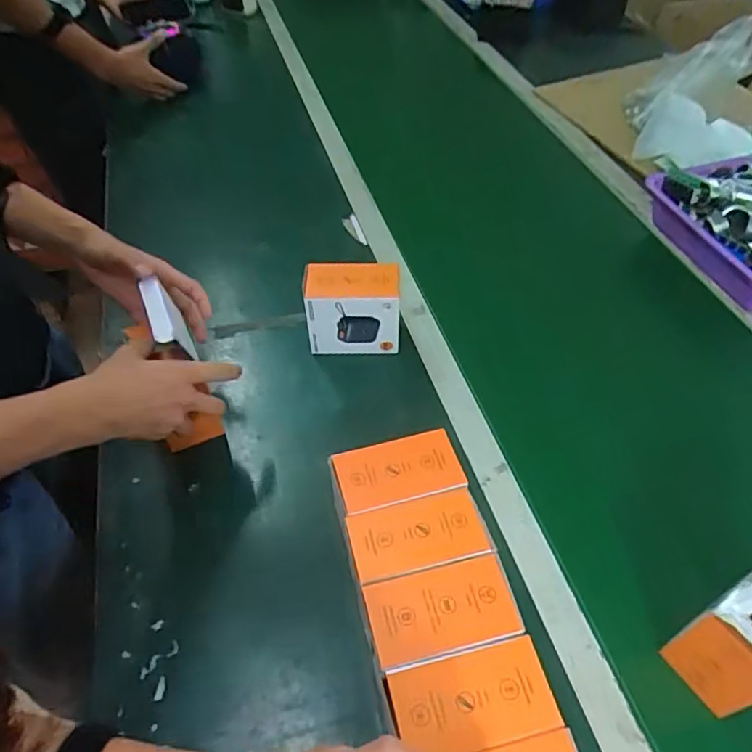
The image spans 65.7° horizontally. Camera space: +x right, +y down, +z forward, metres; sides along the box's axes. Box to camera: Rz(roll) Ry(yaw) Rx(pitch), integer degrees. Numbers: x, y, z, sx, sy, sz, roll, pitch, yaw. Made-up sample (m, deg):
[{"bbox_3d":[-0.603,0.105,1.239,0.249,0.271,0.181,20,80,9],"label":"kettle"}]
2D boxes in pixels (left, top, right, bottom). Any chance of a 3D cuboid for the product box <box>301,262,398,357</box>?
[{"bbox_3d":[-0.029,-0.083,0.728,0.116,0.101,0.071,-3,53,1],"label":"product box"}]

